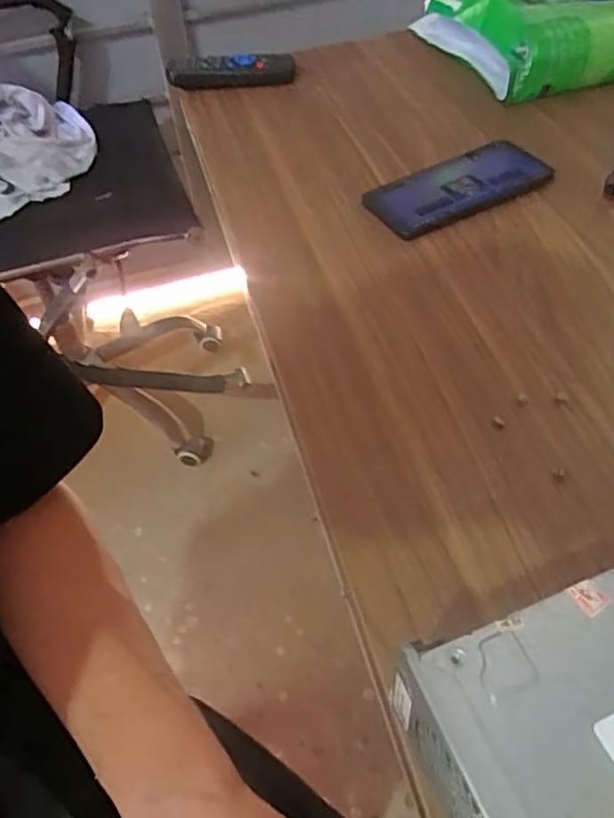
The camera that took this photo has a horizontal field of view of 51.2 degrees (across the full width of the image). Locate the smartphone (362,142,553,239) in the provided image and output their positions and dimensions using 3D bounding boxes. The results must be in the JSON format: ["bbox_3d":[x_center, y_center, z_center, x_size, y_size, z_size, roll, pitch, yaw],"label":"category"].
[{"bbox_3d":[0.133,-0.199,0.569,0.166,0.009,0.074,-26,53,-17],"label":"smartphone"}]

